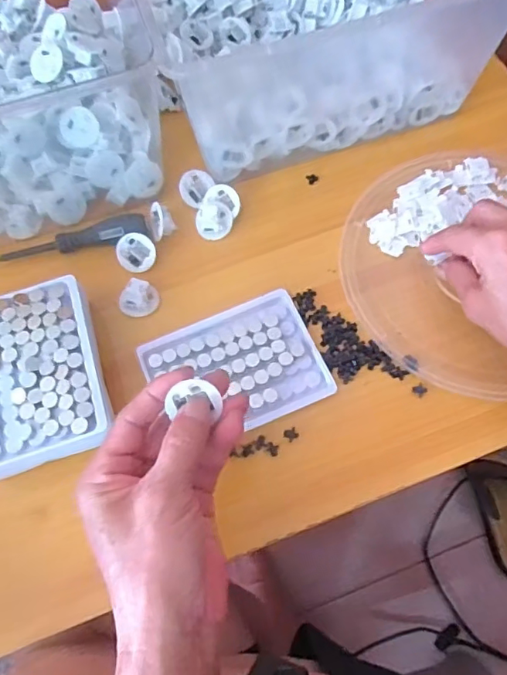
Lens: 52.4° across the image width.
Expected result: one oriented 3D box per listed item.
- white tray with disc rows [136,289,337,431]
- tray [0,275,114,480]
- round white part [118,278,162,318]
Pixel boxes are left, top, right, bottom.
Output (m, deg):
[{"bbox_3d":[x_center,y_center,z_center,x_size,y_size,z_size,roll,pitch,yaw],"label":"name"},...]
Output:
[{"bbox_3d":[-0.013,0.022,0.394,0.125,0.012,0.096,-24,68,-7],"label":"white tray with disc rows"},{"bbox_3d":[-0.162,0.028,0.381,0.101,0.034,0.129,-16,67,-4],"label":"tray"},{"bbox_3d":[-0.095,-0.033,0.424,0.032,0.021,0.027,-26,68,-8],"label":"round white part"}]

